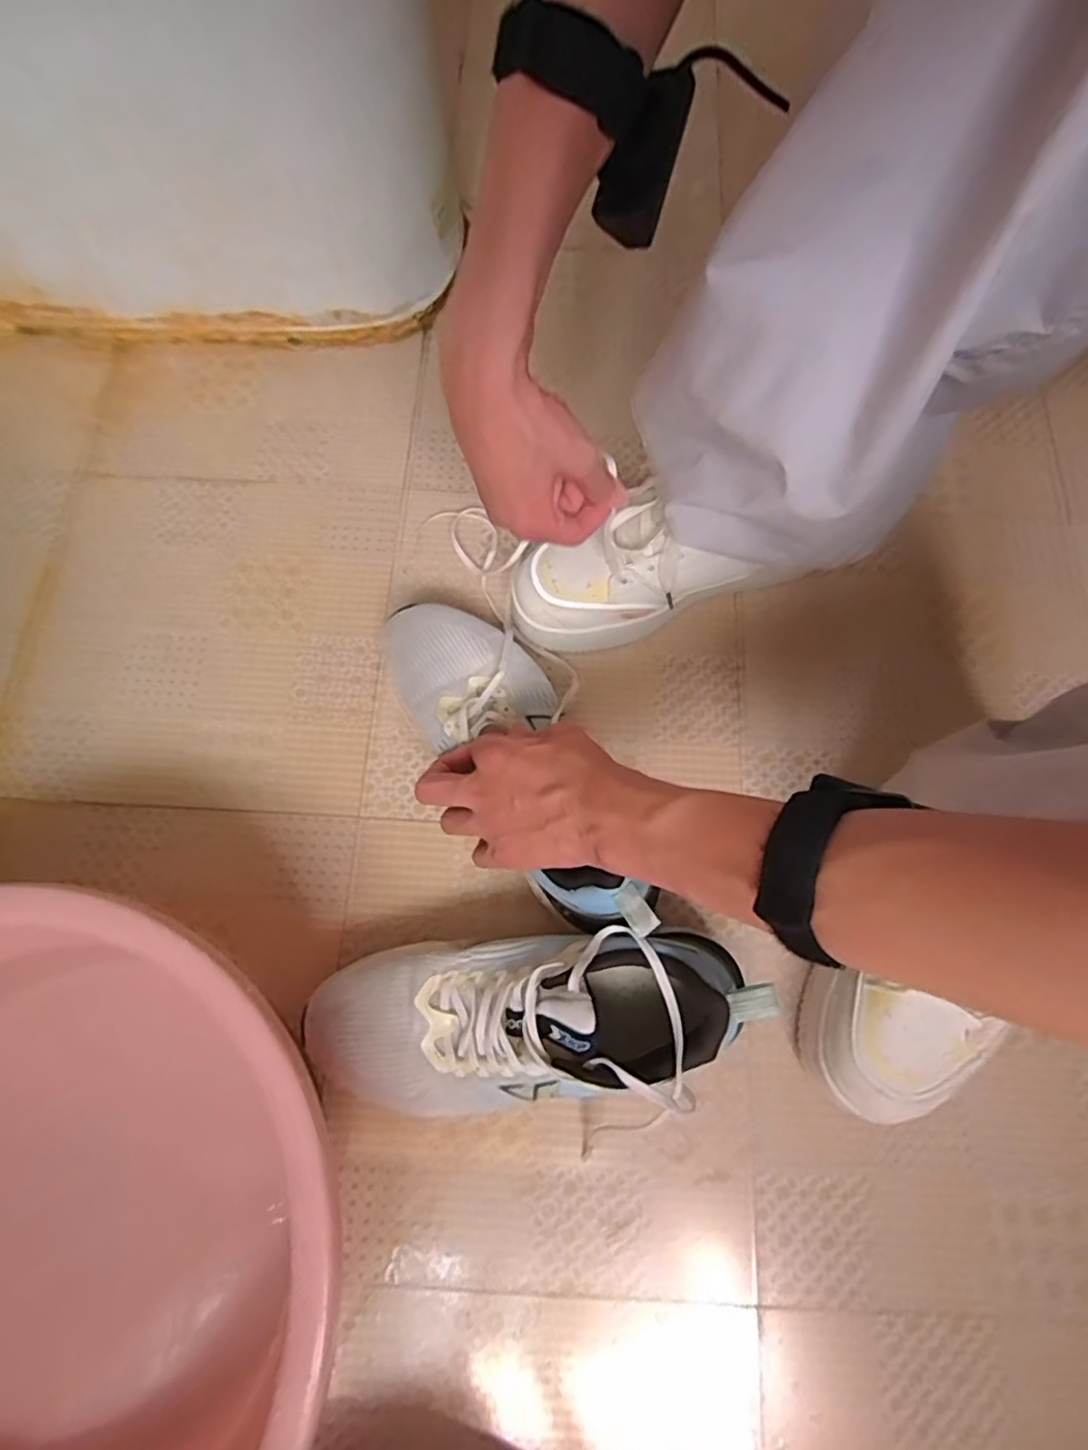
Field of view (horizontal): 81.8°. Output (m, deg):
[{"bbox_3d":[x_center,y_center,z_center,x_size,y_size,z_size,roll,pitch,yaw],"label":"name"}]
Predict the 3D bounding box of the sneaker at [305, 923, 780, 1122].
[{"bbox_3d":[-0.012,0.187,0.404,0.273,0.111,0.105,-5,74,-2],"label":"sneaker"}]

